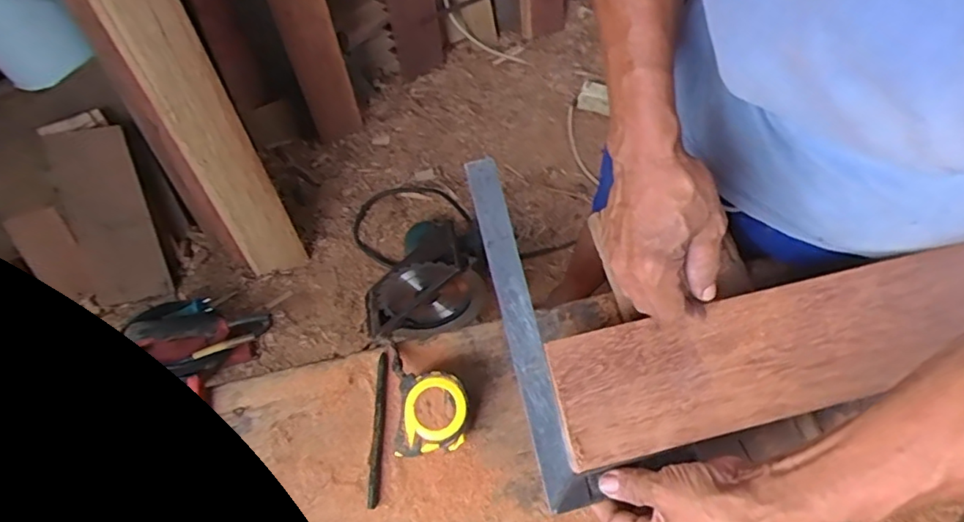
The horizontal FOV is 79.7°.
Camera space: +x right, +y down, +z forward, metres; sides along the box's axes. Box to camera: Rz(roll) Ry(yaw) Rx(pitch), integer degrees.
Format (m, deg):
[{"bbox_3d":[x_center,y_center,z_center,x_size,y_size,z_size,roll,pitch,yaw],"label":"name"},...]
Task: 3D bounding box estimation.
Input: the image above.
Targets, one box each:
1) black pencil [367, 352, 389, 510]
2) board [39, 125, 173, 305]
[{"bbox_3d":[-0.095,0.151,0.526,0.011,0.006,0.134,2,68,-1],"label":"black pencil"},{"bbox_3d":[-0.724,-0.082,1.118,0.153,0.020,0.336,-11,108,-6],"label":"board"}]

